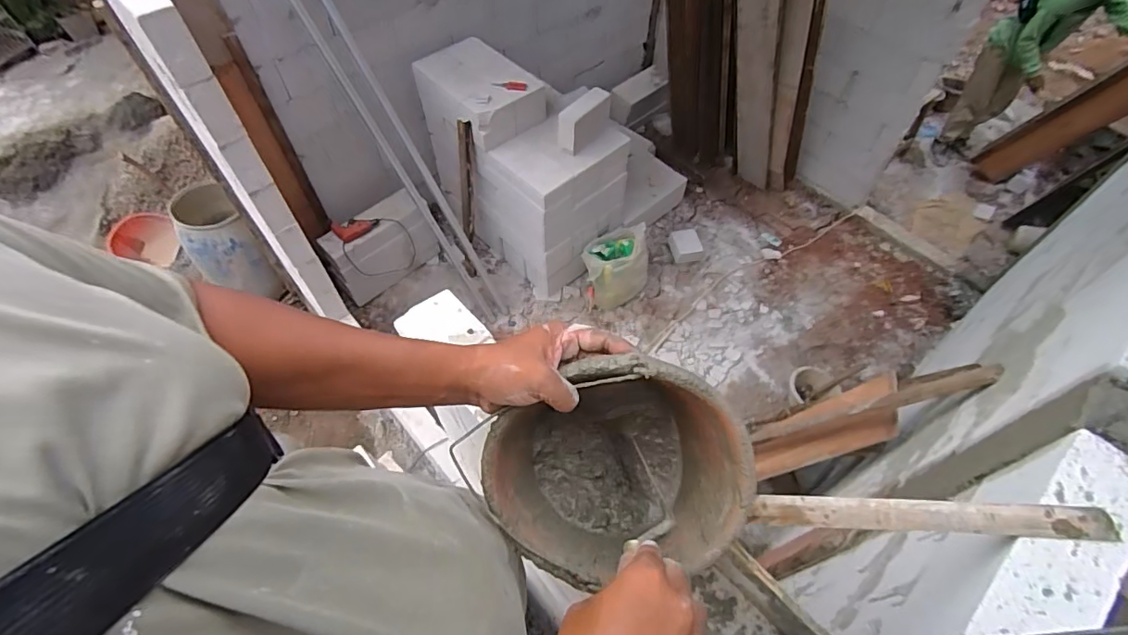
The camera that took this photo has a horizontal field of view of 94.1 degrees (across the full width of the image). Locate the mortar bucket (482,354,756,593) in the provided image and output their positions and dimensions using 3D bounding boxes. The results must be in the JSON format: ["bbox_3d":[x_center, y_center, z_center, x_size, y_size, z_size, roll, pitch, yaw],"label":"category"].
[{"bbox_3d":[0.052,0.136,0.574,0.252,0.231,0.191,11,12,-2],"label":"mortar bucket"}]

